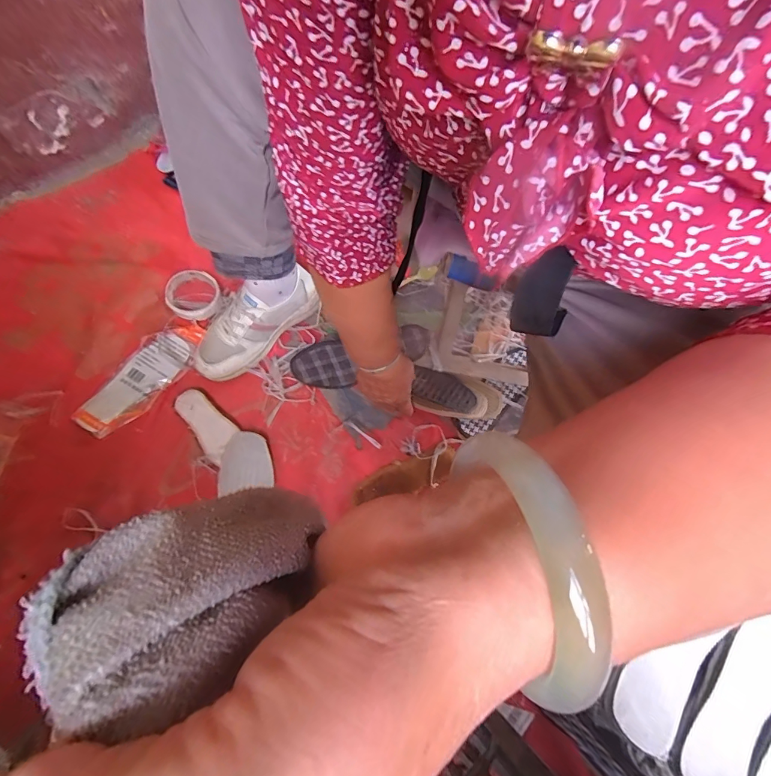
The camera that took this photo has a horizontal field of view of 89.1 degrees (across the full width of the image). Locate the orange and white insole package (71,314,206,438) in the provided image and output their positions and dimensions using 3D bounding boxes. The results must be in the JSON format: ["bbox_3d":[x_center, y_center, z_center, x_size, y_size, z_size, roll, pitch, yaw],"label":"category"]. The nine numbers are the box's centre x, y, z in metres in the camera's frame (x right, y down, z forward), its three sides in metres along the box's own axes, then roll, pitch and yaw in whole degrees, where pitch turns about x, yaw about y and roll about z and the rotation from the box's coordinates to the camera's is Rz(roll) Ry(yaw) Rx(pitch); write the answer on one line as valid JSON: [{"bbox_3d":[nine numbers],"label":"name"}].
[{"bbox_3d":[-0.379,-0.022,0.616,0.084,0.021,0.217,35,71,7],"label":"orange and white insole package"}]

